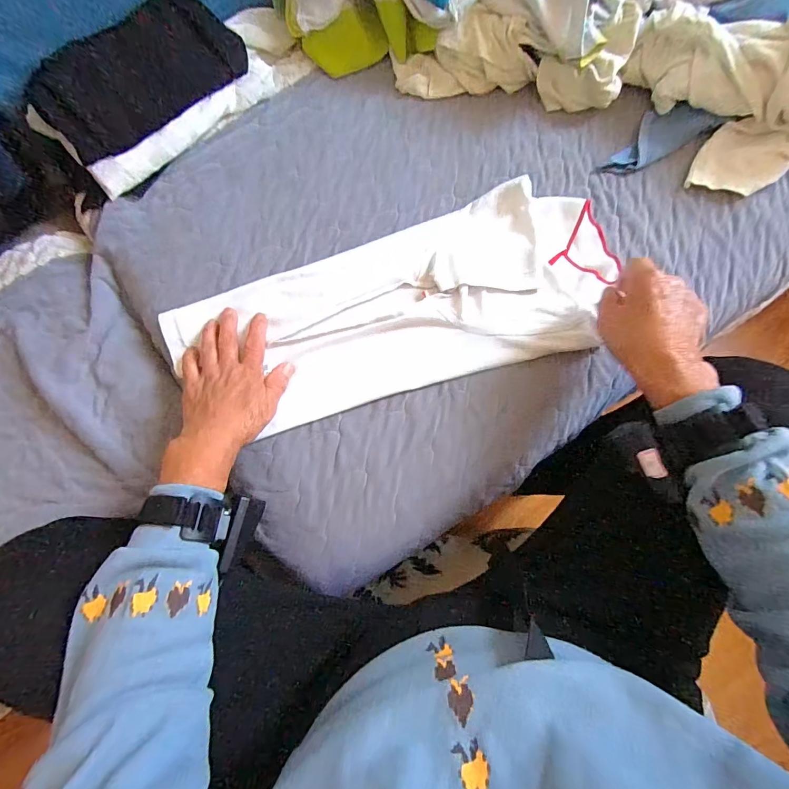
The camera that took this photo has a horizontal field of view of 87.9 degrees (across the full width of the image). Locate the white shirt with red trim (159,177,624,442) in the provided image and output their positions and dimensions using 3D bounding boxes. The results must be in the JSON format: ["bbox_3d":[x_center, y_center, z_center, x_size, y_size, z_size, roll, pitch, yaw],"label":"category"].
[{"bbox_3d":[0.004,-0.096,0.459,0.492,0.020,0.191,-16,78,-1],"label":"white shirt with red trim"}]

